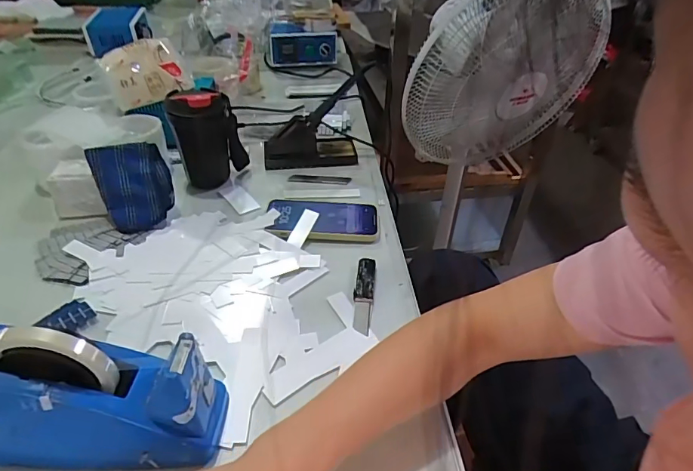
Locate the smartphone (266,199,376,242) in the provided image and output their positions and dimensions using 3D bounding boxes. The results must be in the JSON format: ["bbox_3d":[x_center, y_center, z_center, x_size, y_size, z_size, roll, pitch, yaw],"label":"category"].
[{"bbox_3d":[-0.031,-0.026,0.639,0.153,0.017,0.085,-1,38,-4],"label":"smartphone"}]

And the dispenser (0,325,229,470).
[{"bbox_3d":[-0.210,0.125,0.362,0.206,0.116,0.069,1,38,-2],"label":"dispenser"}]

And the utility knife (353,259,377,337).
[{"bbox_3d":[0.021,0.067,0.534,0.022,0.012,0.119,5,38,5],"label":"utility knife"}]

